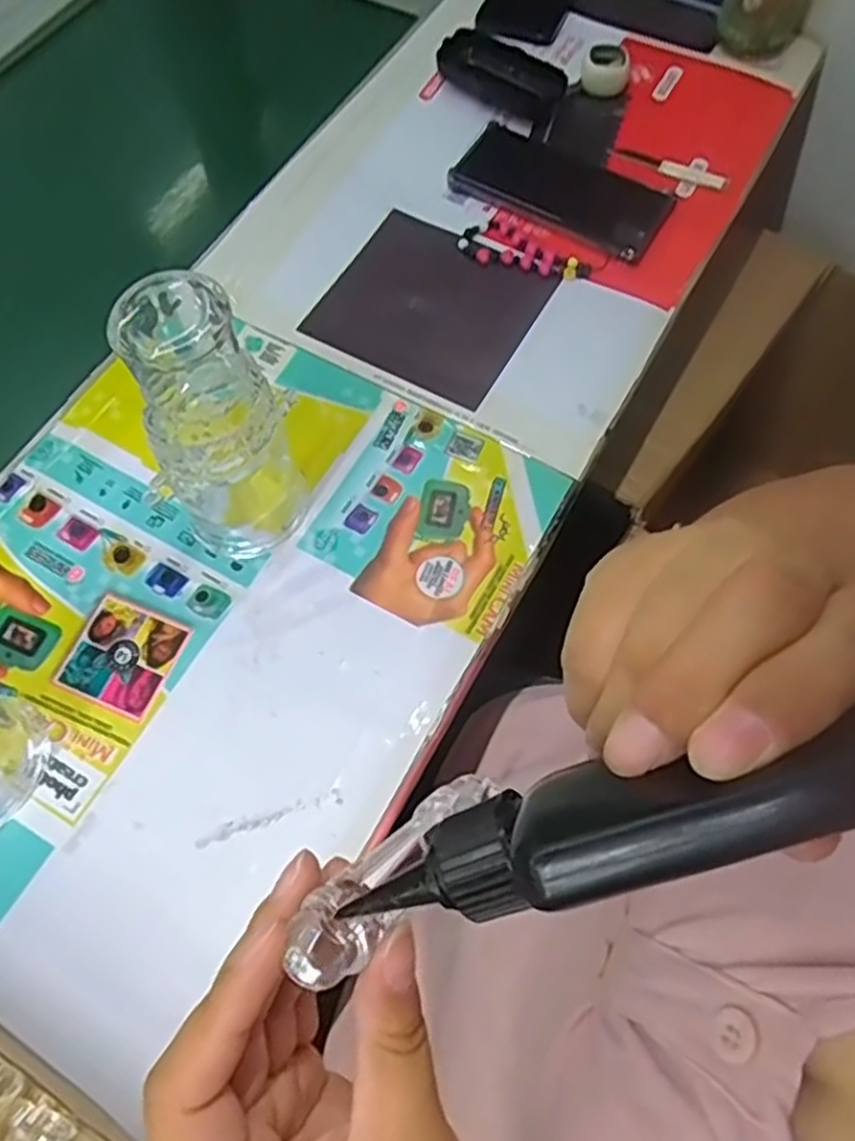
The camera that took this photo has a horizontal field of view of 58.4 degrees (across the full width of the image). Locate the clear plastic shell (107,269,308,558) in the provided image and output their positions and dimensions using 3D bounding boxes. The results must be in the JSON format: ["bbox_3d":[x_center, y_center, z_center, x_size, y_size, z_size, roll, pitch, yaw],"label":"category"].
[{"bbox_3d":[-0.112,-0.071,0.413,0.076,0.174,0.058,-12,67,-6],"label":"clear plastic shell"}]

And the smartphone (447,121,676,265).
[{"bbox_3d":[0.104,-0.296,0.595,0.160,0.012,0.074,28,69,11],"label":"smartphone"}]

